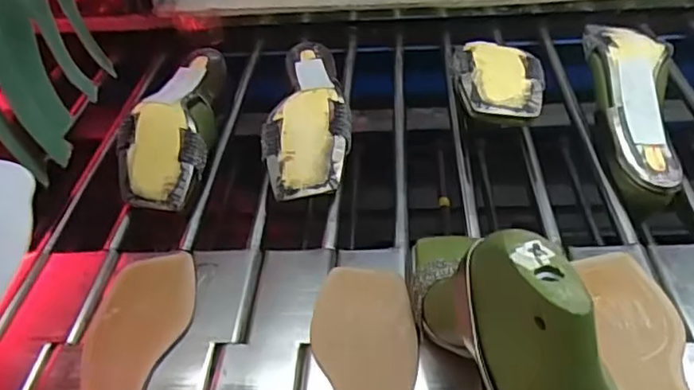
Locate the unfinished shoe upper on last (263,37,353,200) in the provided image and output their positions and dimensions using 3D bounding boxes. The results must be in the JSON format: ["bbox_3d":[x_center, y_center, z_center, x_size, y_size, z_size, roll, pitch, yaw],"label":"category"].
[{"bbox_3d":[-0.040,-0.085,0.625,0.084,0.066,0.219,-5,41,0],"label":"unfinished shoe upper on last"}]

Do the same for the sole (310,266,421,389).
[{"bbox_3d":[0.007,0.119,0.385,0.075,0.076,0.243,0,39,6],"label":"sole"}]

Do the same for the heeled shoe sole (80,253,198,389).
[{"bbox_3d":[-0.156,0.121,0.415,0.076,0.082,0.241,-5,30,1],"label":"heeled shoe sole"}]

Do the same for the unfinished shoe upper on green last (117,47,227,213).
[{"bbox_3d":[-0.172,-0.075,0.625,0.079,0.064,0.217,0,41,5],"label":"unfinished shoe upper on green last"}]

